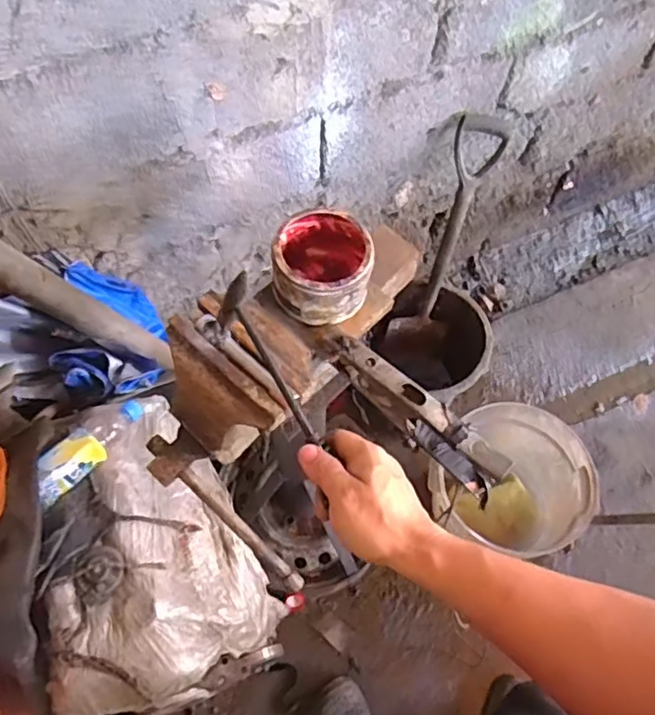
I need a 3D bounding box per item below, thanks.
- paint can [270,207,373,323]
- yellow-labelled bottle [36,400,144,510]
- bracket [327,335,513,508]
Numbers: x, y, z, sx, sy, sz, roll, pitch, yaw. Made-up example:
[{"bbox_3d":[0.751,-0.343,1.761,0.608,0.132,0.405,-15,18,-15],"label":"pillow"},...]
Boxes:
[{"bbox_3d":[-0.006,-0.097,0.671,0.105,0.085,0.112,-9,65,-6],"label":"paint can"},{"bbox_3d":[-0.371,0.135,0.950,0.067,0.053,0.213,27,42,11],"label":"yellow-labelled bottle"},{"bbox_3d":[0.092,0.060,0.652,0.216,0.082,0.028,41,70,17],"label":"bracket"}]

